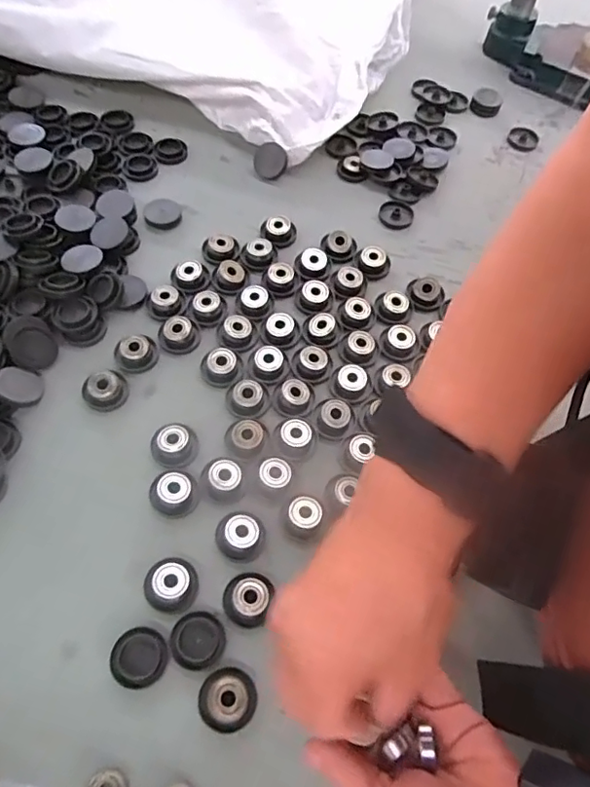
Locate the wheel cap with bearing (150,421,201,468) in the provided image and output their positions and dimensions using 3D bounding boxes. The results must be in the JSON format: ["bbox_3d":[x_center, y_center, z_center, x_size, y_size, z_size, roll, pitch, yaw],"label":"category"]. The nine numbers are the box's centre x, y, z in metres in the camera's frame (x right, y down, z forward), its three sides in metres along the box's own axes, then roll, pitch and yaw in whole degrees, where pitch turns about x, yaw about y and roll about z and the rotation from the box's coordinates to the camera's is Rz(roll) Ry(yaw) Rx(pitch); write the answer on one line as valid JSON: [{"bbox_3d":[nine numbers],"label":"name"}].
[{"bbox_3d":[-0.084,0.034,0.388,0.031,0.011,0.035,-16,62,-13],"label":"wheel cap with bearing"}]

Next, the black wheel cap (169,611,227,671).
[{"bbox_3d":[-0.056,0.143,0.326,0.031,0.007,0.030,2,60,-3],"label":"black wheel cap"}]

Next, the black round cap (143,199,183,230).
[{"bbox_3d":[-0.119,-0.161,0.503,0.032,0.009,0.035,2,60,-3],"label":"black round cap"}]

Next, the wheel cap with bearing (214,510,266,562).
[{"bbox_3d":[-0.035,0.089,0.360,0.031,0.013,0.031,2,60,-3],"label":"wheel cap with bearing"}]

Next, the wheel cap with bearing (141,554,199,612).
[{"bbox_3d":[-0.076,0.115,0.341,0.033,0.012,0.032,2,60,-3],"label":"wheel cap with bearing"}]

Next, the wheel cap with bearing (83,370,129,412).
[{"bbox_3d":[-0.137,-0.002,0.405,0.031,0.012,0.026,-25,65,-18],"label":"wheel cap with bearing"}]

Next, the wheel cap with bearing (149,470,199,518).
[{"bbox_3d":[-0.080,0.064,0.371,0.031,0.010,0.031,2,60,-3],"label":"wheel cap with bearing"}]

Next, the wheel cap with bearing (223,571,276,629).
[{"bbox_3d":[-0.029,0.123,0.340,0.028,0.011,0.032,20,60,7],"label":"wheel cap with bearing"}]

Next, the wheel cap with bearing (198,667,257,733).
[{"bbox_3d":[-0.037,0.169,0.310,0.031,0.010,0.031,2,60,-3],"label":"wheel cap with bearing"}]

